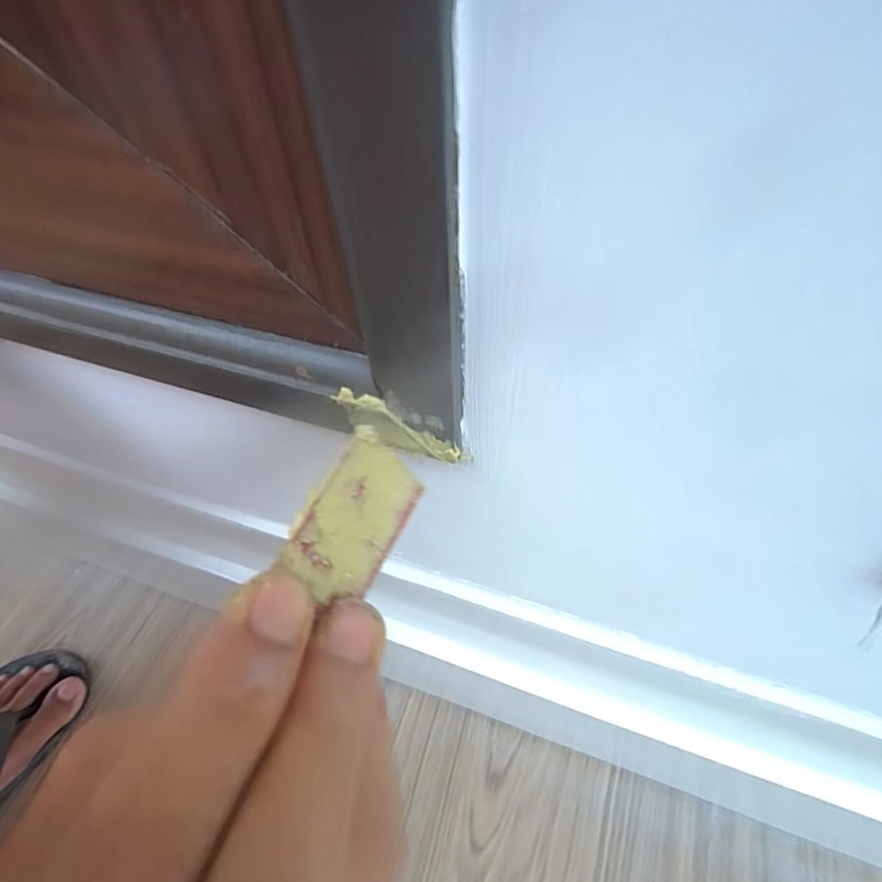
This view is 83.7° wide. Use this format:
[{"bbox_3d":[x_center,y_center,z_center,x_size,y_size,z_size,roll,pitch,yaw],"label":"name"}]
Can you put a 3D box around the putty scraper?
[{"bbox_3d":[-0.019,0.018,0.114,0.004,0.025,0.037,-4,46,45],"label":"putty scraper"}]

